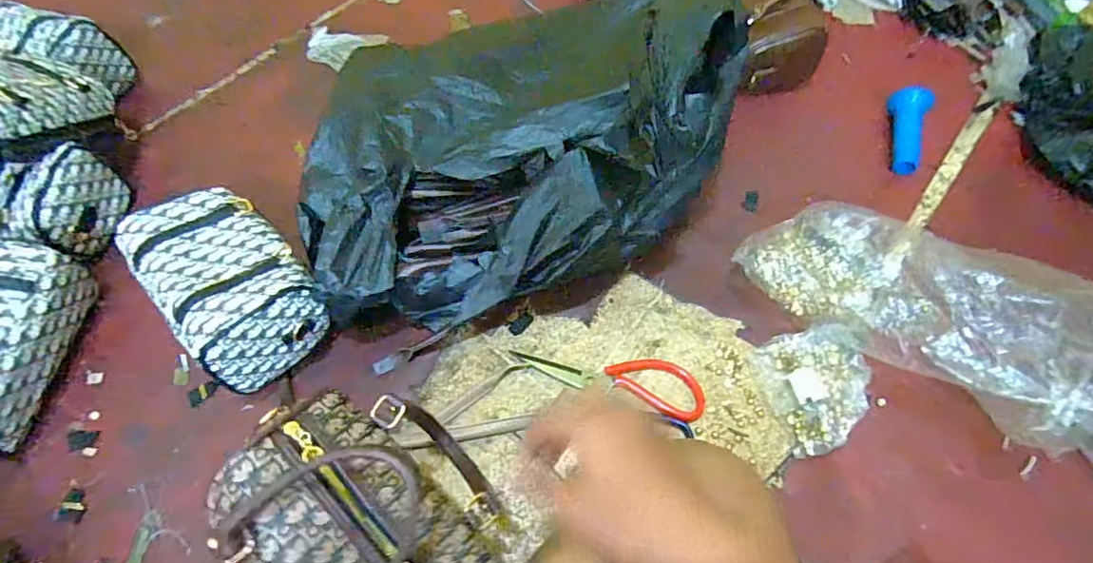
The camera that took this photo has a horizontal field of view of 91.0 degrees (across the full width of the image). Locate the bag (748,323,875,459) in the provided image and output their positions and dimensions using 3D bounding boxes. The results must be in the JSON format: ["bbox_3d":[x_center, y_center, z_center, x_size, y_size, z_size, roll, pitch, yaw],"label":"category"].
[{"bbox_3d":[0.301,0.116,0.598,0.114,0.031,0.132,-15,64,-5],"label":"bag"}]

